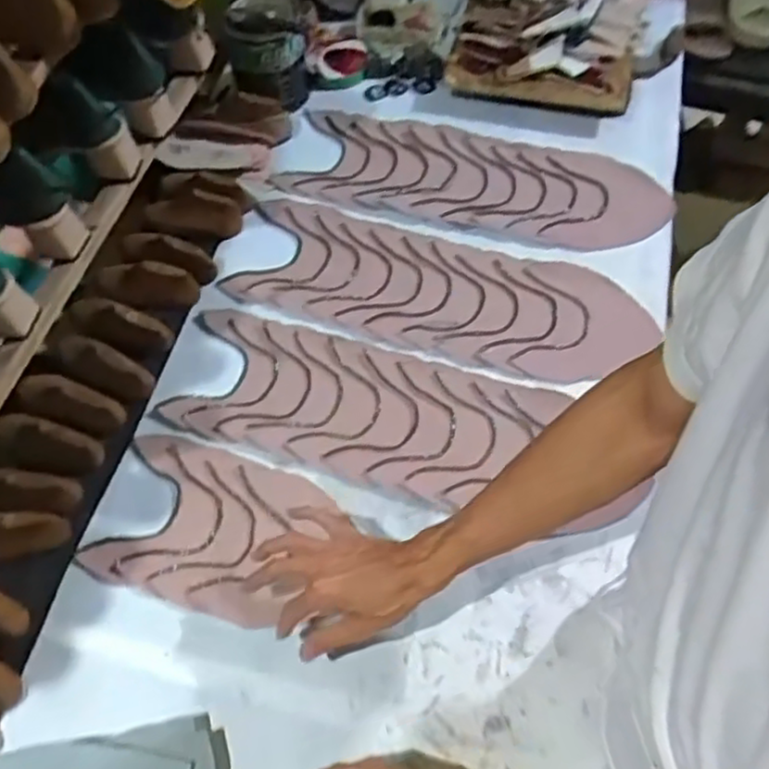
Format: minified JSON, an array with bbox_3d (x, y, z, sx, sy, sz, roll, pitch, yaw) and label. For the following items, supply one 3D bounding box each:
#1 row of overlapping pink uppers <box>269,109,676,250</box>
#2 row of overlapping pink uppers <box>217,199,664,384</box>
[{"bbox_3d":[0.124,-0.279,0.967,0.496,0.021,0.172,13,63,7],"label":"row of overlapping pink uppers"},{"bbox_3d":[0.069,-0.119,0.889,0.500,0.011,0.181,12,62,7],"label":"row of overlapping pink uppers"}]

